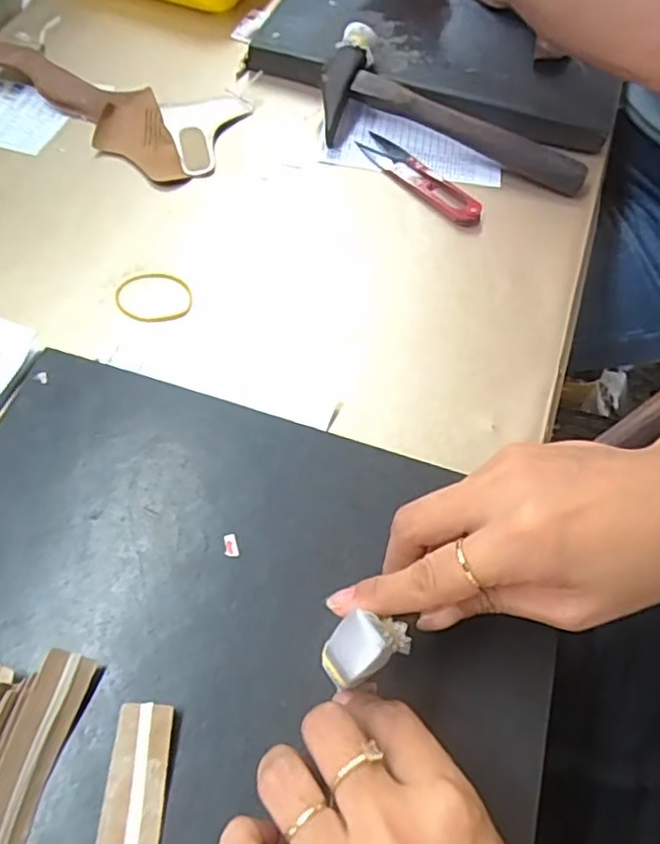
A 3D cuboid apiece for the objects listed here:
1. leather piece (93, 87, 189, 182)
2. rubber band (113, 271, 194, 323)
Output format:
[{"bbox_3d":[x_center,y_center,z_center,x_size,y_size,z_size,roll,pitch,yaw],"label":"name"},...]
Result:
[{"bbox_3d":[-0.146,-0.211,0.477,0.054,0.006,0.083,-24,78,-7],"label":"leather piece"},{"bbox_3d":[-0.114,-0.081,0.409,0.049,0.004,0.040,-7,61,-8],"label":"rubber band"}]

